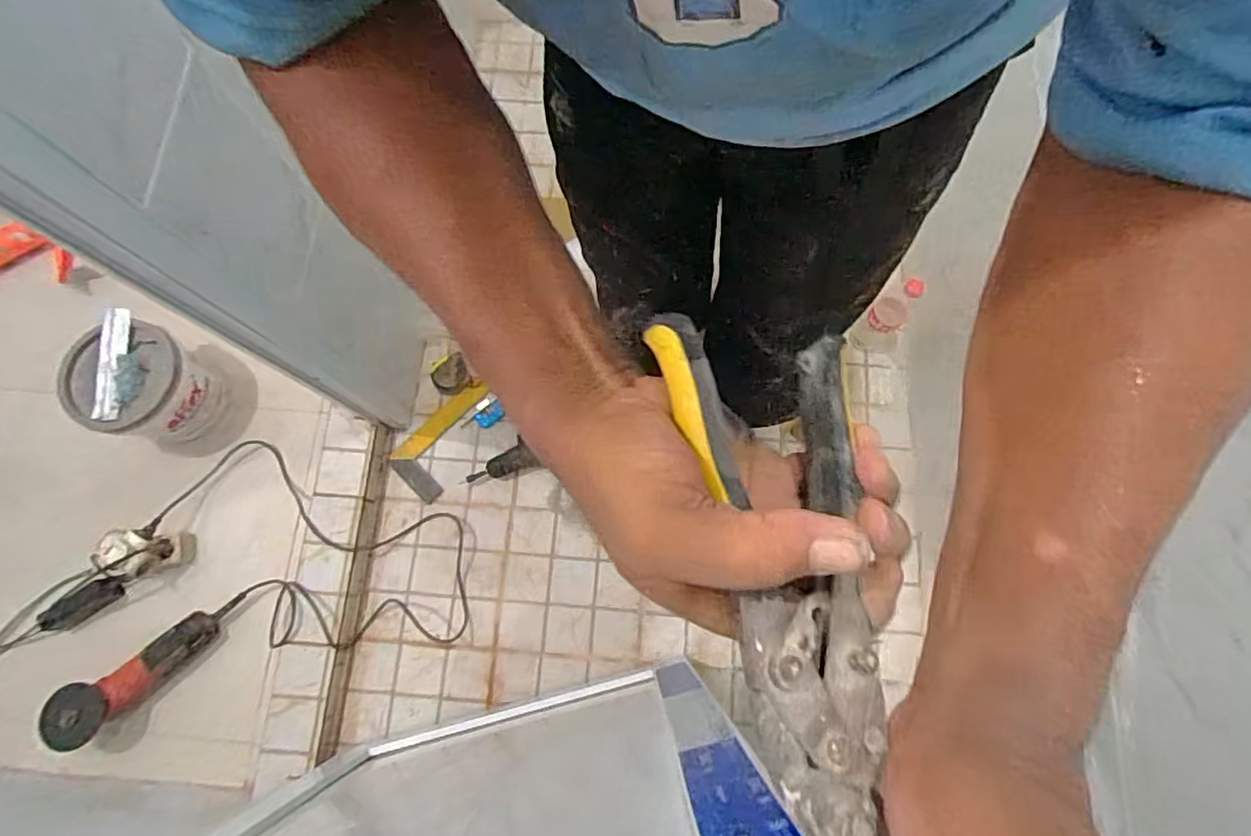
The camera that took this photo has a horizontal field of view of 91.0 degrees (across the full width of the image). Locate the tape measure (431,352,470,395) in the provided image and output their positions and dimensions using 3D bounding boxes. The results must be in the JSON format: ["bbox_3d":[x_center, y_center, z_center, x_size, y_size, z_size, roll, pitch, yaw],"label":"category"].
[{"bbox_3d":[-0.347,-0.087,1.222,0.079,0.034,0.075,-40,78,-9],"label":"tape measure"}]

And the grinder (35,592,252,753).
[{"bbox_3d":[-0.824,0.427,1.063,0.089,0.073,0.305,41,51,11],"label":"grinder"}]

